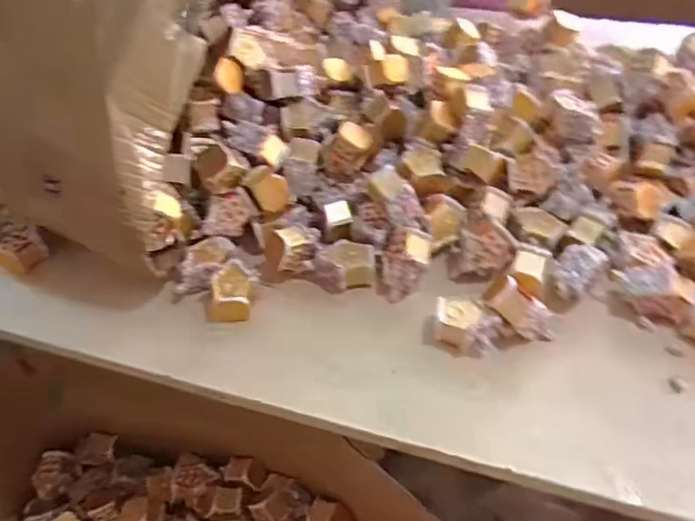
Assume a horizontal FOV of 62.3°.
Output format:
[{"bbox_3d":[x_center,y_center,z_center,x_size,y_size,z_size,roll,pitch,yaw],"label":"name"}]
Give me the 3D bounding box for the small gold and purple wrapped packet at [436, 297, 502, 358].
[{"bbox_3d":[0.156,0.086,0.748,0.083,0.044,0.064,10,49,13],"label":"small gold and purple wrapped packet"}]

